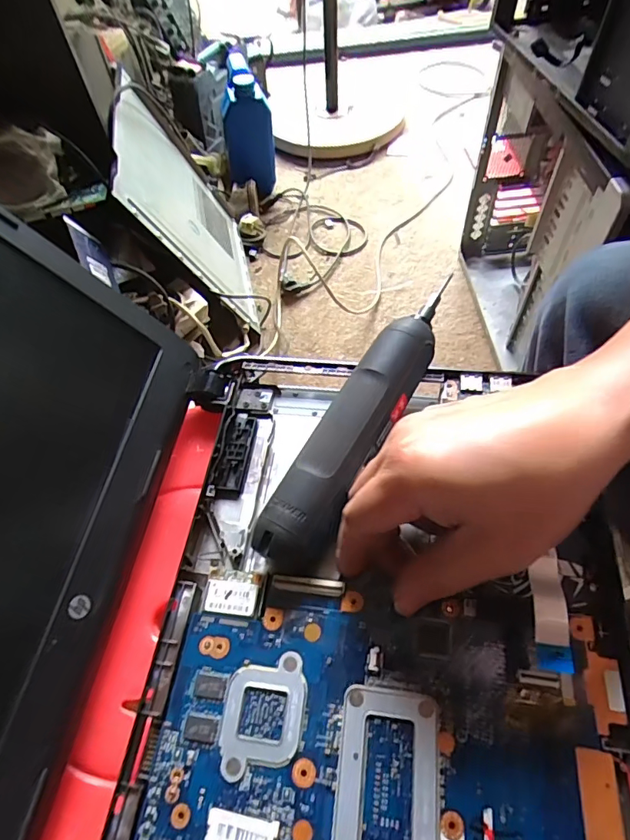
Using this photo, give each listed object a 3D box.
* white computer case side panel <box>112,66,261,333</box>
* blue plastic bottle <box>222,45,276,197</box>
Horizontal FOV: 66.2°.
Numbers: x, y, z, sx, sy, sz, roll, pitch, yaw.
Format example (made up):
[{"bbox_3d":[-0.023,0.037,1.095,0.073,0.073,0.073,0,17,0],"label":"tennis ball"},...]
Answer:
[{"bbox_3d":[-0.200,-0.341,0.803,0.026,0.374,0.264,-14,73,19],"label":"white computer case side panel"},{"bbox_3d":[-0.131,-0.566,0.946,0.095,0.295,0.080,-14,76,-6],"label":"blue plastic bottle"}]

